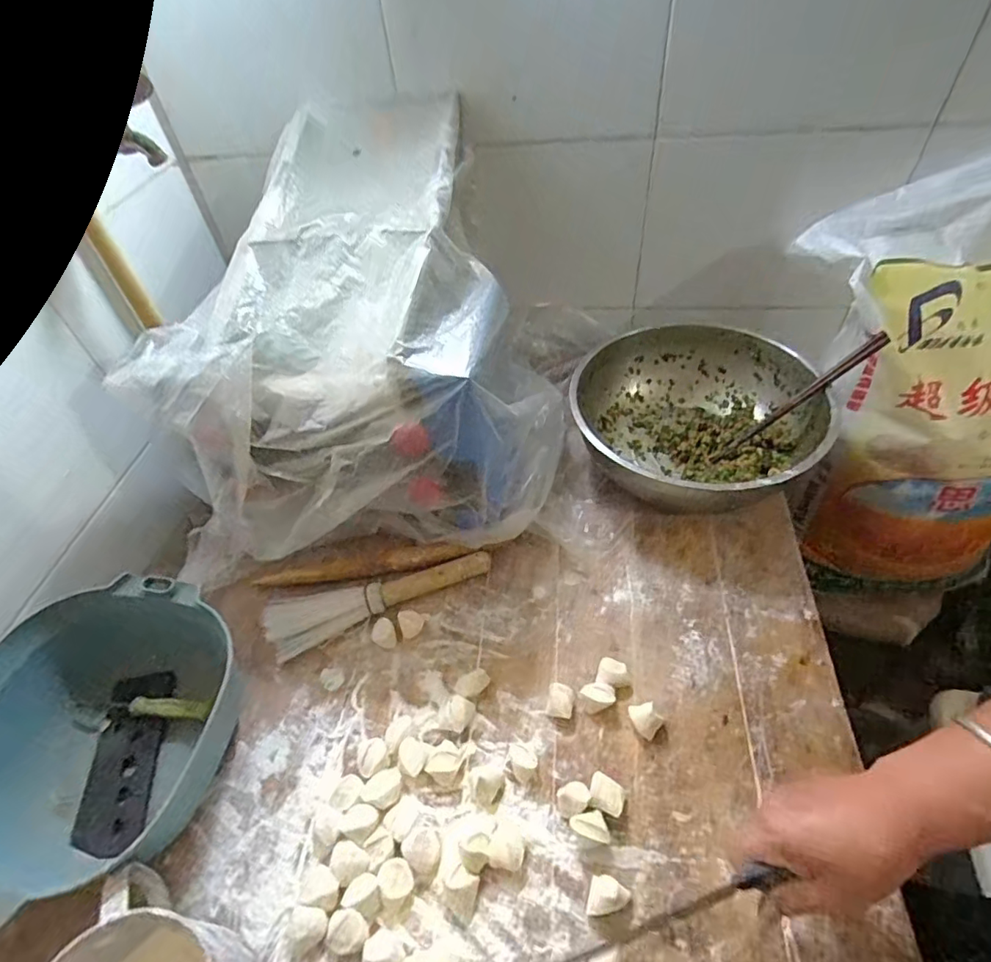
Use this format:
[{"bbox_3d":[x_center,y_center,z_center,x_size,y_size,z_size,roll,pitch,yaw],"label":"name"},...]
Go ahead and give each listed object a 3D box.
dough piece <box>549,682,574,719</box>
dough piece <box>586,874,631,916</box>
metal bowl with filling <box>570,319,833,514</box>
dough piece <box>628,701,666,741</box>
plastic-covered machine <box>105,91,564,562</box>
[{"bbox_3d":[0.063,0.212,0.533,0.023,0.019,0.029,4,49,9],"label":"dough piece"},{"bbox_3d":[0.089,0.325,0.436,0.033,0.018,0.026,-3,48,3],"label":"dough piece"},{"bbox_3d":[0.253,-0.069,0.713,0.295,0.119,0.292,-3,48,3],"label":"metal bowl with filling"},{"bbox_3d":[0.141,0.223,0.519,0.023,0.024,0.031,-24,50,-15],"label":"dough piece"},{"bbox_3d":[-0.154,-0.170,0.681,0.421,0.349,0.482,-6,49,1],"label":"plastic-covered machine"}]

